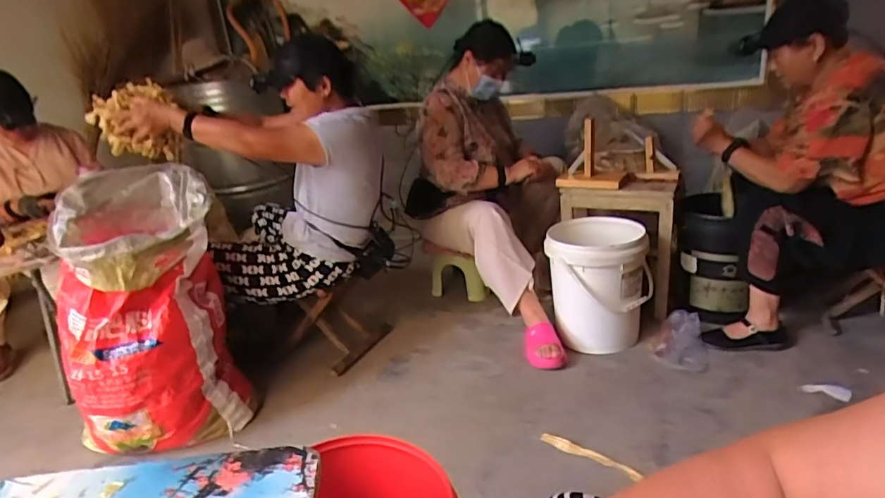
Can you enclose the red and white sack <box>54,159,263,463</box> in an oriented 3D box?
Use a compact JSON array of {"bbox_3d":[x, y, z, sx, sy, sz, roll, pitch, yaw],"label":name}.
[{"bbox_3d":[-0.722,0.154,1.280,0.374,0.618,0.274,-18,23,-31],"label":"red and white sack"}]

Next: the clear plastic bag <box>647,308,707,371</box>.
[{"bbox_3d":[0.689,0.266,1.525,0.155,0.086,0.204,4,21,25],"label":"clear plastic bag"}]

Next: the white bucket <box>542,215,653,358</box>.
[{"bbox_3d":[0.493,0.113,1.632,0.294,0.361,0.305,4,21,25],"label":"white bucket"}]

